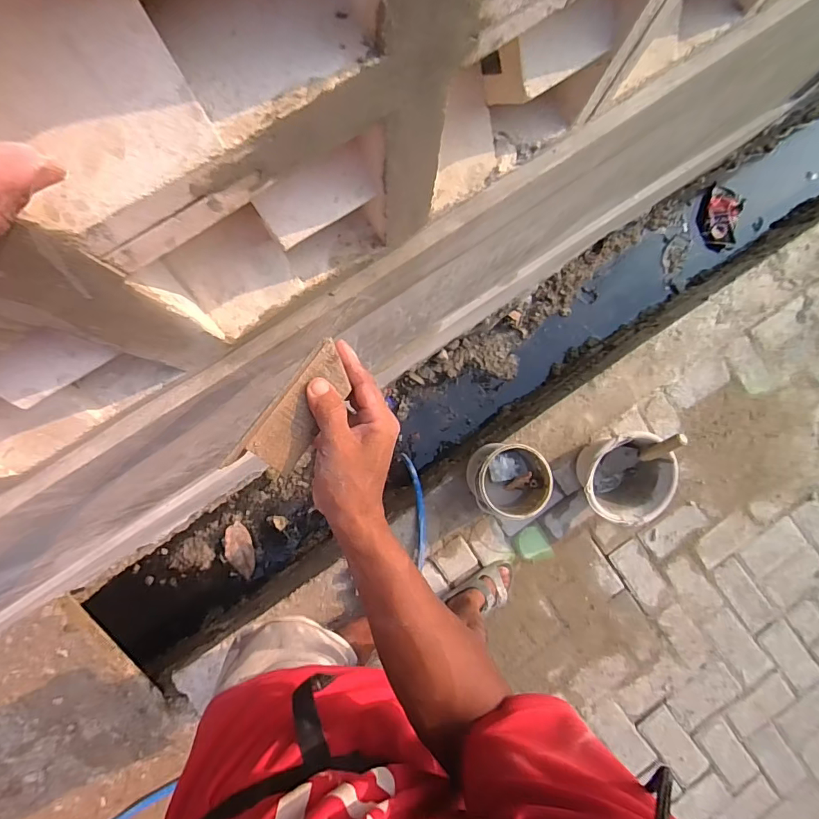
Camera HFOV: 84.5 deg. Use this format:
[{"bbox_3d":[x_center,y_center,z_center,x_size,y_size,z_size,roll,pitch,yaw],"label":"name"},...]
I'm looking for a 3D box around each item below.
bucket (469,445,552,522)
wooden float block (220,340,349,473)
[{"bbox_3d":[0.259,0.183,1.186,0.182,0.148,0.179,0,87,-3],"label":"bucket"},{"bbox_3d":[-0.088,0.000,0.354,0.045,0.010,0.115,32,86,-1],"label":"wooden float block"}]

